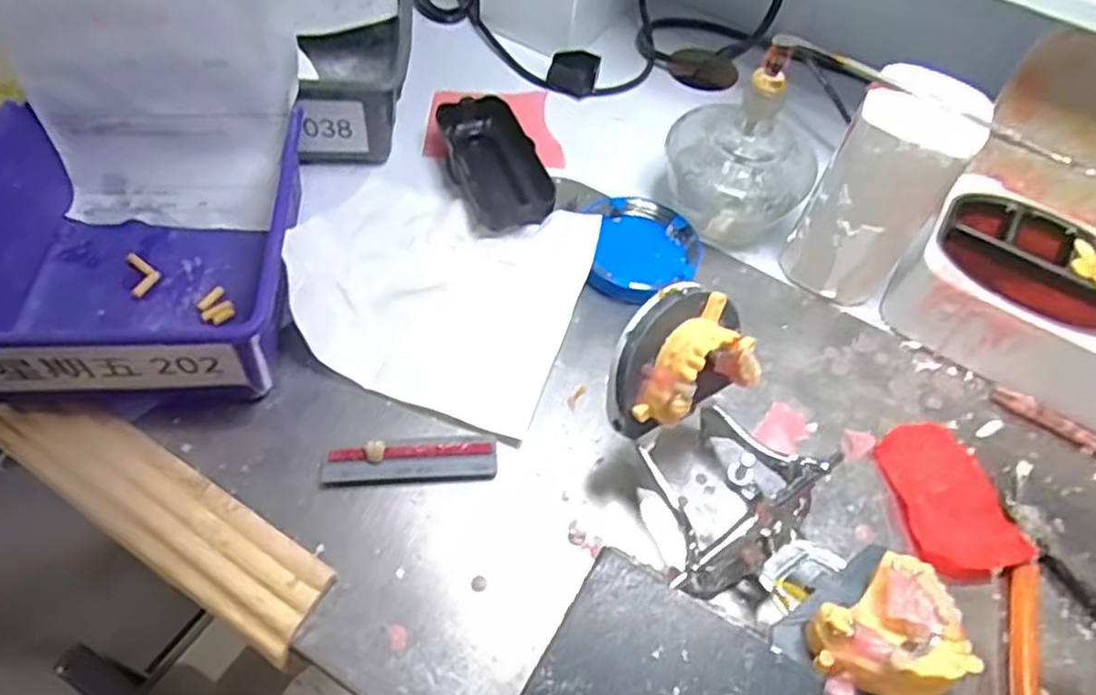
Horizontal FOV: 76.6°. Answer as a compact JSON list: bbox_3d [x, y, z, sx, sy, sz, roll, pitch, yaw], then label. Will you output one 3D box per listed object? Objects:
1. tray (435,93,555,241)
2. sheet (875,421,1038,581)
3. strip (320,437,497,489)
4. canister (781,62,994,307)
[{"bbox_3d":[-0.037,-0.123,0.465,0.053,0.026,0.116,-13,57,-14],"label":"tray"},{"bbox_3d":[0.207,0.077,0.362,0.056,0.010,0.083,-5,56,-9],"label":"sheet"},{"bbox_3d":[-0.067,0.056,0.338,0.082,0.011,0.022,-4,56,-8],"label":"strip"},{"bbox_3d":[0.188,-0.085,0.399,0.060,0.127,0.056,2,55,-3],"label":"canister"}]

